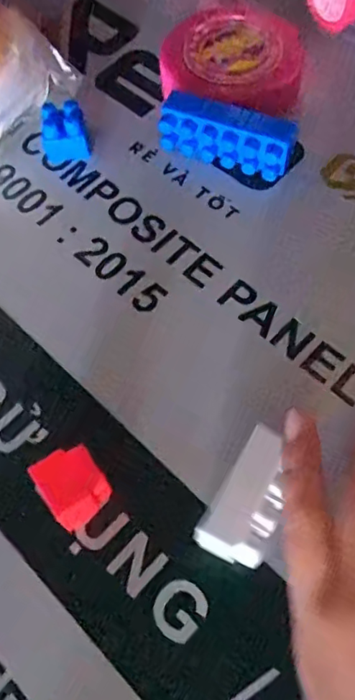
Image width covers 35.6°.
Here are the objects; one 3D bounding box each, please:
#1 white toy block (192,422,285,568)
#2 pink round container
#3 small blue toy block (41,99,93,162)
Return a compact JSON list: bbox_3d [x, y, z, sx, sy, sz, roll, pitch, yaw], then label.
[{"bbox_3d":[0.023,0.048,0.176,0.020,0.020,0.041,27,68,15],"label":"white toy block"},{"bbox_3d":[0.026,-0.135,0.264,0.065,0.020,0.060,-1,64,2],"label":"pink round container"},{"bbox_3d":[-0.051,-0.100,0.253,0.020,0.018,0.019,-9,64,-1],"label":"small blue toy block"}]

